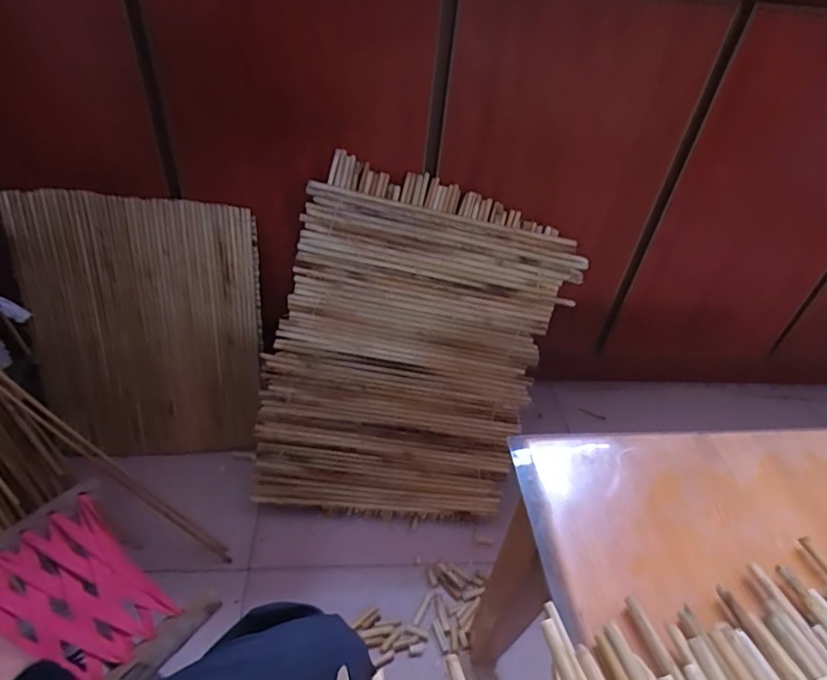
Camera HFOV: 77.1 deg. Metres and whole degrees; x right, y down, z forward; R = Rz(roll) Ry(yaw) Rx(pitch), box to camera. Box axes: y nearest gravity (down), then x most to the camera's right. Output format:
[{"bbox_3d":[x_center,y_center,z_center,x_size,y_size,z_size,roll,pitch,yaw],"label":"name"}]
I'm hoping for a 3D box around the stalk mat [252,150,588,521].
[{"bbox_3d":[-0.008,0.037,0.822,0.413,0.538,0.024,16,8,-6],"label":"stalk mat"}]

